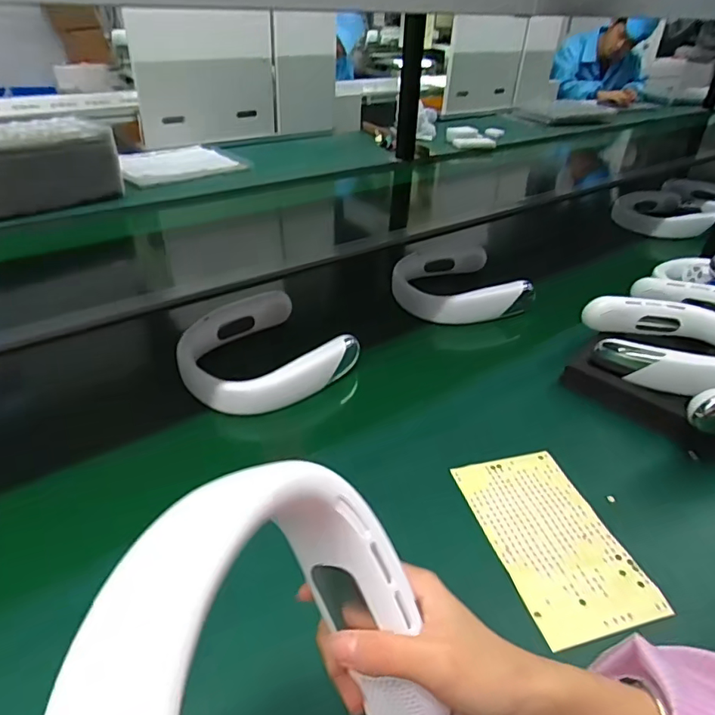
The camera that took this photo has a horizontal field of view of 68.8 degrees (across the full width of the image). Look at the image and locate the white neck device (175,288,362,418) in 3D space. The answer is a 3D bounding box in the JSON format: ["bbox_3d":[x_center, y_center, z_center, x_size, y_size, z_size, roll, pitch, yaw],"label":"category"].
[{"bbox_3d":[-0.122,-0.009,0.675,0.207,0.048,0.195,-25,44,-35],"label":"white neck device"}]

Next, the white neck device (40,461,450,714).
[{"bbox_3d":[-0.021,0.137,0.201,0.049,0.189,0.160,-25,15,27],"label":"white neck device"}]

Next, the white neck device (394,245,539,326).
[{"bbox_3d":[0.173,-0.114,0.854,0.201,0.059,0.170,-16,39,-26],"label":"white neck device"}]

